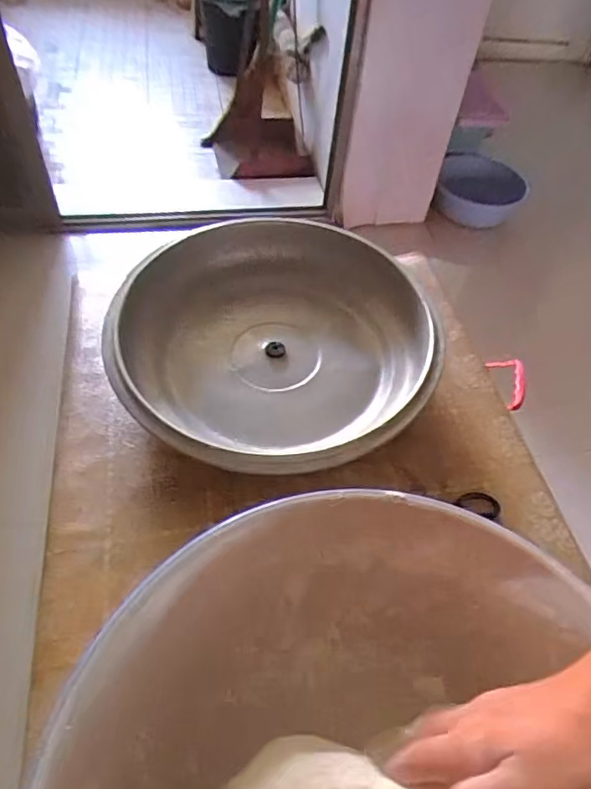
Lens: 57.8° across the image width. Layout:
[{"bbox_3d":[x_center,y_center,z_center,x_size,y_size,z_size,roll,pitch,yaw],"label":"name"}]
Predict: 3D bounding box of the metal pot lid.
[{"bbox_3d":[-0.018,-0.047,0.615,0.323,0.089,0.339,3,53,-3],"label":"metal pot lid"}]

